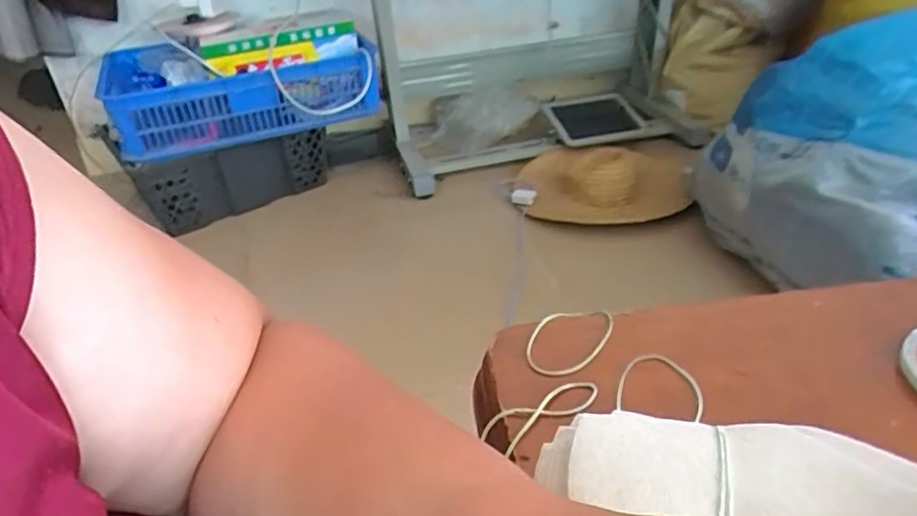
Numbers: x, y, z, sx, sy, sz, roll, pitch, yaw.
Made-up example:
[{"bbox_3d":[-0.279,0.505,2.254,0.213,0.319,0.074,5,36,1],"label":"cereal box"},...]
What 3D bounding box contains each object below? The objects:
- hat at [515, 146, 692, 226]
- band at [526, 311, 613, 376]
[{"bbox_3d":[0.336,-0.198,1.455,0.386,0.097,0.312,2,34,9],"label":"hat"},{"bbox_3d":[0.077,0.055,0.429,0.046,0.008,0.079,17,36,29],"label":"band"}]

